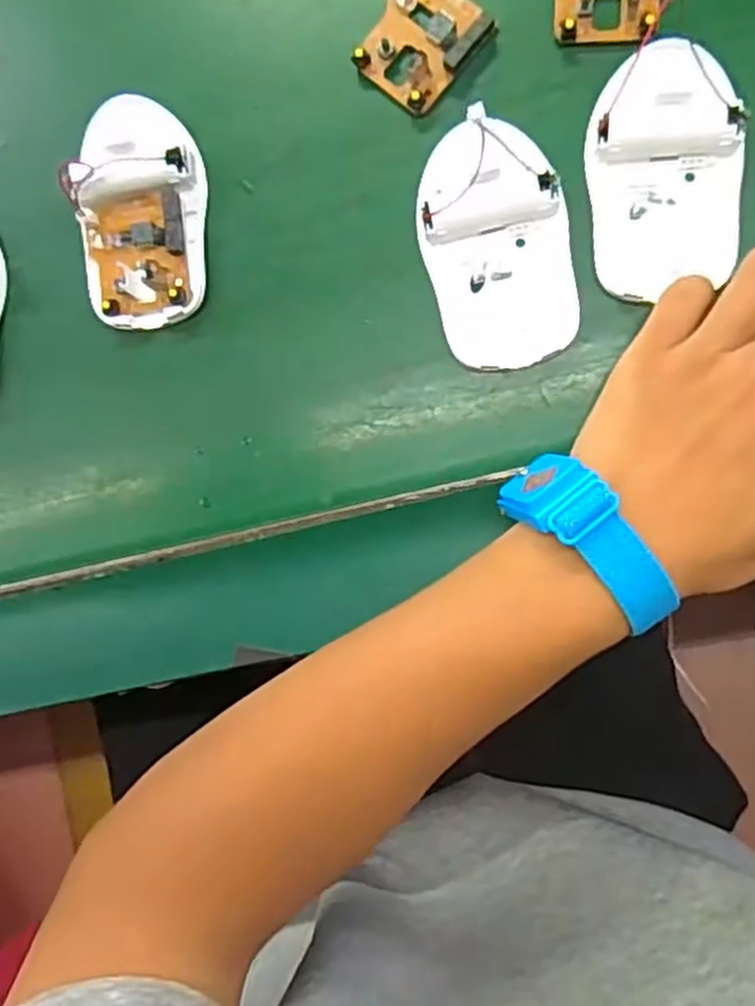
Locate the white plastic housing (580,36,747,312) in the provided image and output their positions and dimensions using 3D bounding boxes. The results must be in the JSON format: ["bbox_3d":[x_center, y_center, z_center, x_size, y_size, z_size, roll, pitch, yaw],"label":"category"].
[{"bbox_3d":[0.112,-0.128,0.300,0.057,0.019,0.089,0,88,9],"label":"white plastic housing"}]

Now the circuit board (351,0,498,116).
[{"bbox_3d":[0.017,-0.194,0.325,0.045,0.010,0.049,43,94,8],"label":"circuit board"}]

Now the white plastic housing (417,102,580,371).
[{"bbox_3d":[0.048,-0.104,0.310,0.057,0.018,0.096,-9,86,8],"label":"white plastic housing"}]

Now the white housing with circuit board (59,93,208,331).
[{"bbox_3d":[-0.104,-0.127,0.337,0.054,0.020,0.099,-5,87,9],"label":"white housing with circuit board"}]

